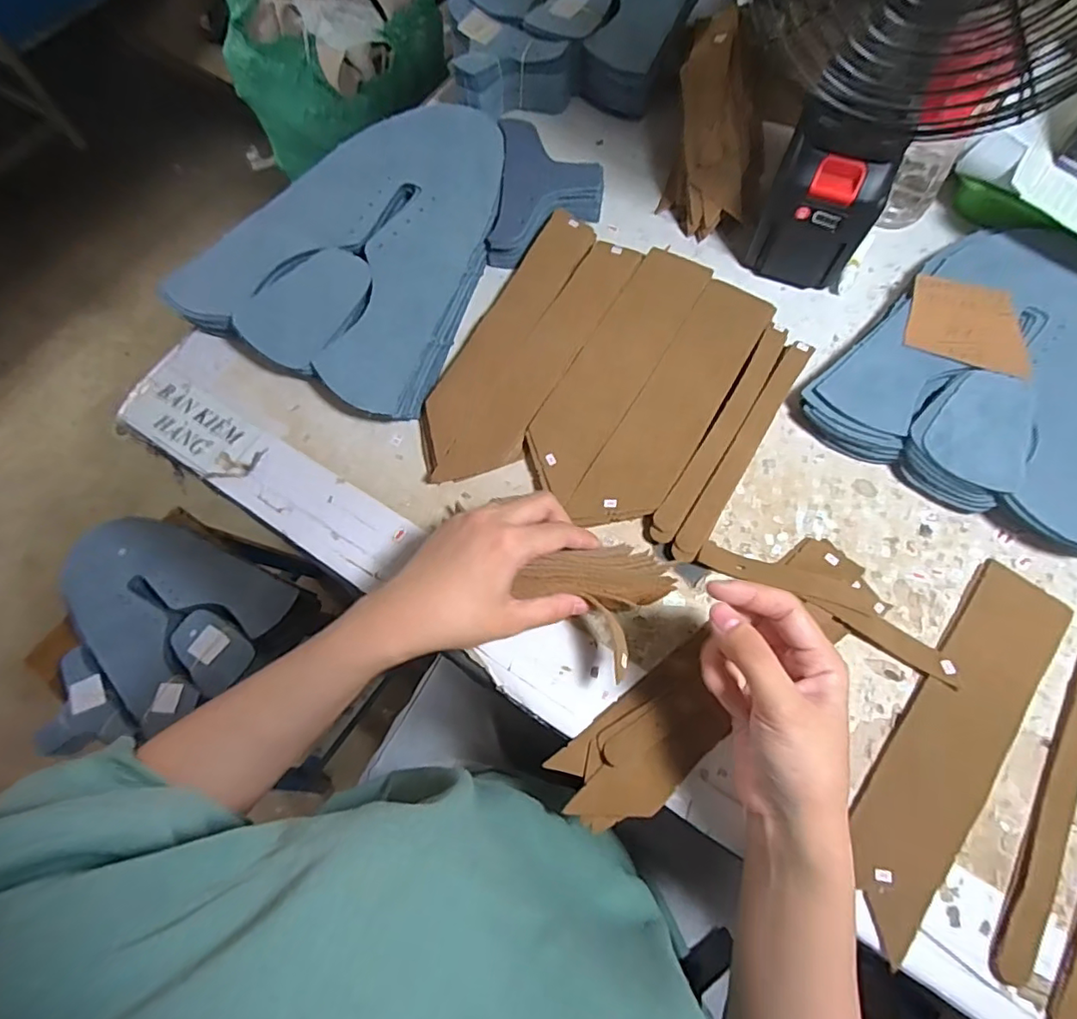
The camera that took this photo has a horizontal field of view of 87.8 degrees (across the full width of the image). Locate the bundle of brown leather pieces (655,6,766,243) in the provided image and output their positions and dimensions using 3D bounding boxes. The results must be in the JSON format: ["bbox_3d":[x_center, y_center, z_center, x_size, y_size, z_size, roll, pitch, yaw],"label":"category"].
[{"bbox_3d":[0.147,-0.316,0.462,0.069,0.076,0.163,1,89,0],"label":"bundle of brown leather pieces"}]

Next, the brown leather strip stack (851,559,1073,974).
[{"bbox_3d":[0.254,0.138,0.340,0.057,0.006,0.237,37,75,11],"label":"brown leather strip stack"}]

